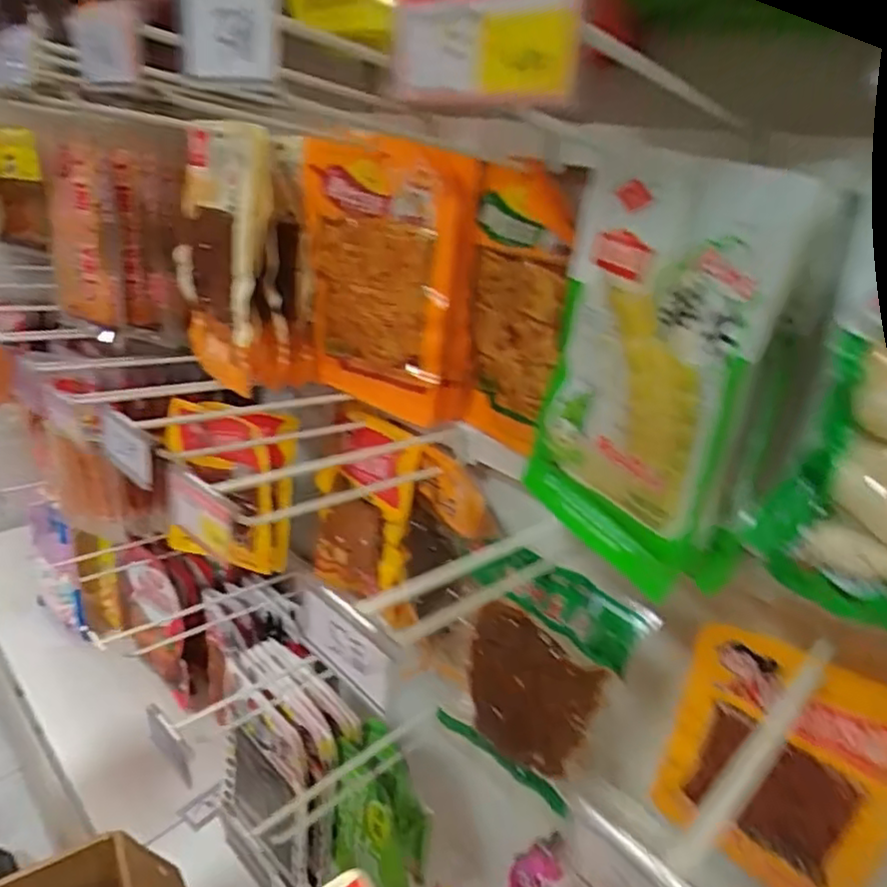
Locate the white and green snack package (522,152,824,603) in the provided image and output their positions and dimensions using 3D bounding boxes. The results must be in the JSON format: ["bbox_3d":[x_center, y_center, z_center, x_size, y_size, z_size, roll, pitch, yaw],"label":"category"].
[{"bbox_3d":[0.127,-0.042,0.412,0.040,0.246,0.165,-5,27,-26],"label":"white and green snack package"}]

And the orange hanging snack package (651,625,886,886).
[{"bbox_3d":[0.234,0.226,0.447,0.138,0.187,0.033,19,27,26],"label":"orange hanging snack package"}]

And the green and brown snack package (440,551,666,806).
[{"bbox_3d":[0.074,0.194,0.524,0.126,0.232,0.022,30,34,29],"label":"green and brown snack package"}]

